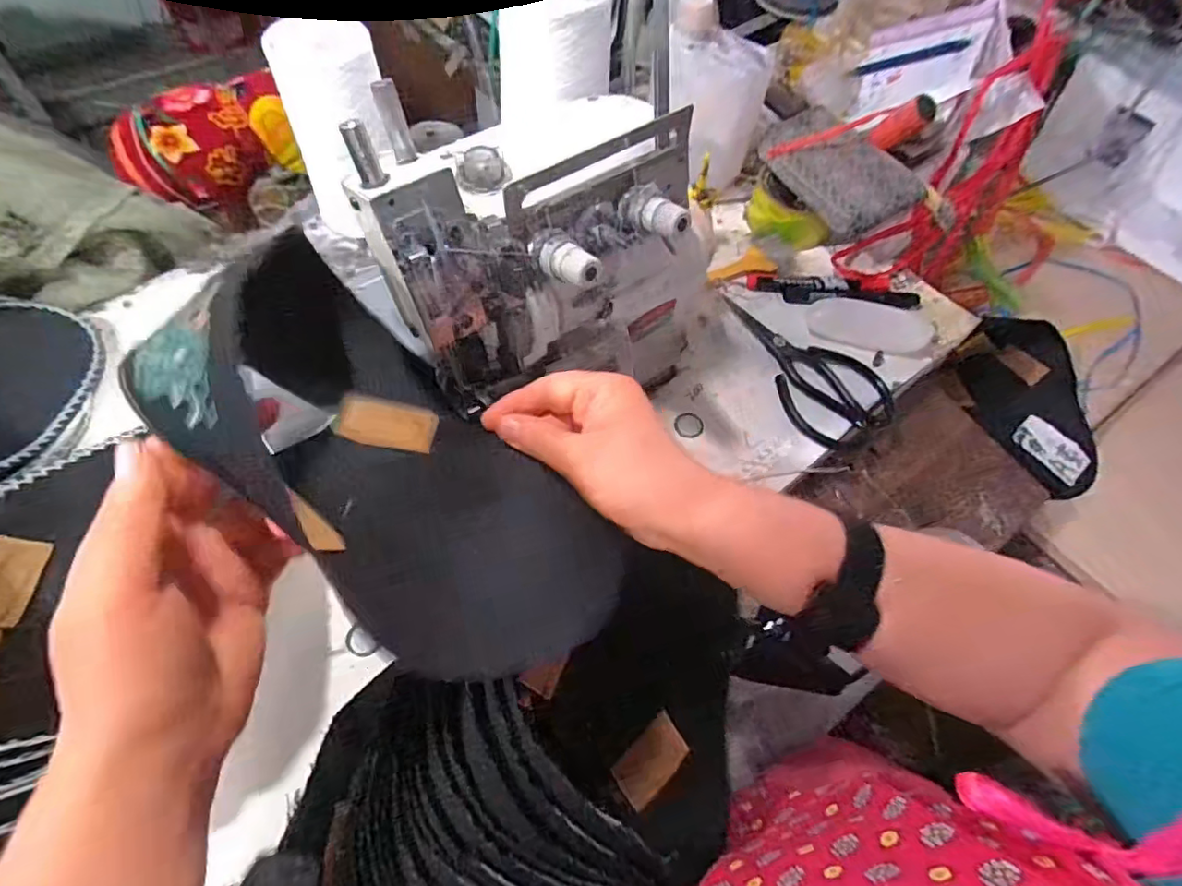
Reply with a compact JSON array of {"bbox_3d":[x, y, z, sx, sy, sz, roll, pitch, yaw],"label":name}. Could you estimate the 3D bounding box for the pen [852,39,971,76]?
[{"bbox_3d":[0.339,-0.413,0.604,0.010,0.009,0.127,-34,33,-19],"label":"pen"}]

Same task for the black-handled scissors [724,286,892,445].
[{"bbox_3d":[0.198,-0.079,0.528,0.095,0.010,0.182,-29,66,-17],"label":"black-handled scissors"}]

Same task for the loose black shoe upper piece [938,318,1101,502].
[{"bbox_3d":[0.507,-0.049,0.644,0.123,0.058,0.205,-25,65,-15],"label":"loose black shoe upper piece"}]

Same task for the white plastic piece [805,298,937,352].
[{"bbox_3d":[0.269,-0.113,0.539,0.116,0.022,0.043,9,61,3],"label":"white plastic piece"}]

